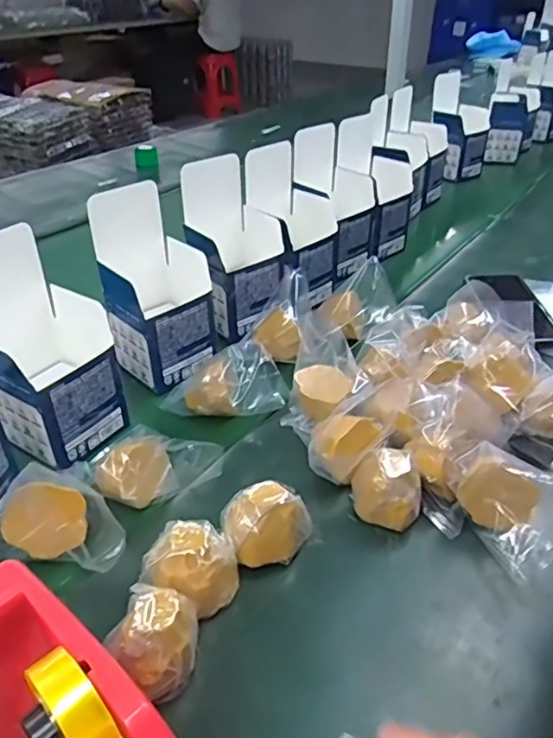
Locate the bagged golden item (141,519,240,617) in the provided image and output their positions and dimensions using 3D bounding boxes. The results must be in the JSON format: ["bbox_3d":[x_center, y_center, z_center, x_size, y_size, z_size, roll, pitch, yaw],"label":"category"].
[{"bbox_3d":[-0.057,0.138,0.392,0.060,0.060,0.046,14,38,20],"label":"bagged golden item"}]

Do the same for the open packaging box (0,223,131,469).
[{"bbox_3d":[-0.197,-0.016,0.490,0.096,0.174,0.089,19,40,25],"label":"open packaging box"}]

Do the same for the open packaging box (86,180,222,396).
[{"bbox_3d":[-0.122,-0.083,0.579,0.096,0.170,0.090,-30,45,-35],"label":"open packaging box"}]

